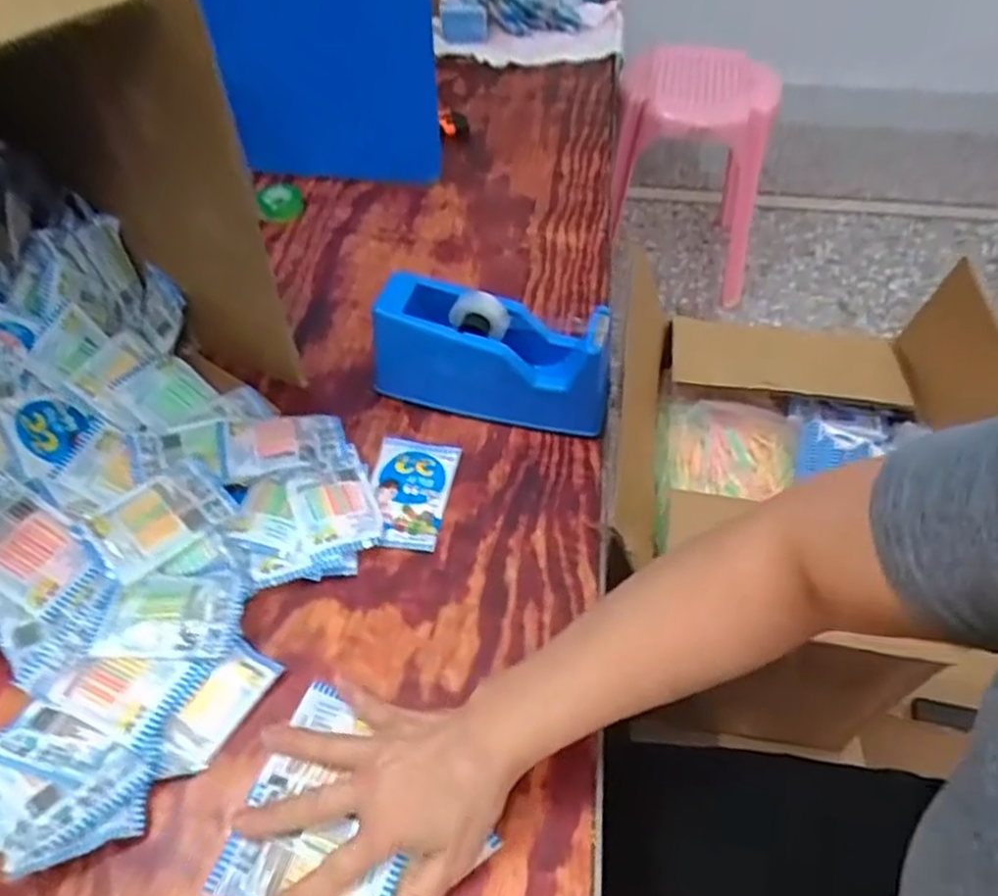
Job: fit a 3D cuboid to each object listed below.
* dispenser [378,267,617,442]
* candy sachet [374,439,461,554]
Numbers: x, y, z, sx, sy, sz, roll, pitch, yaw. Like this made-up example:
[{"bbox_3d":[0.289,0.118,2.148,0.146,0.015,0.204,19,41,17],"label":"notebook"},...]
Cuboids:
[{"bbox_3d":[-0.005,-0.084,0.639,0.206,0.110,0.068,13,52,11],"label":"dispenser"},{"bbox_3d":[-0.074,0.033,0.606,0.067,0.004,0.106,7,52,7],"label":"candy sachet"}]

